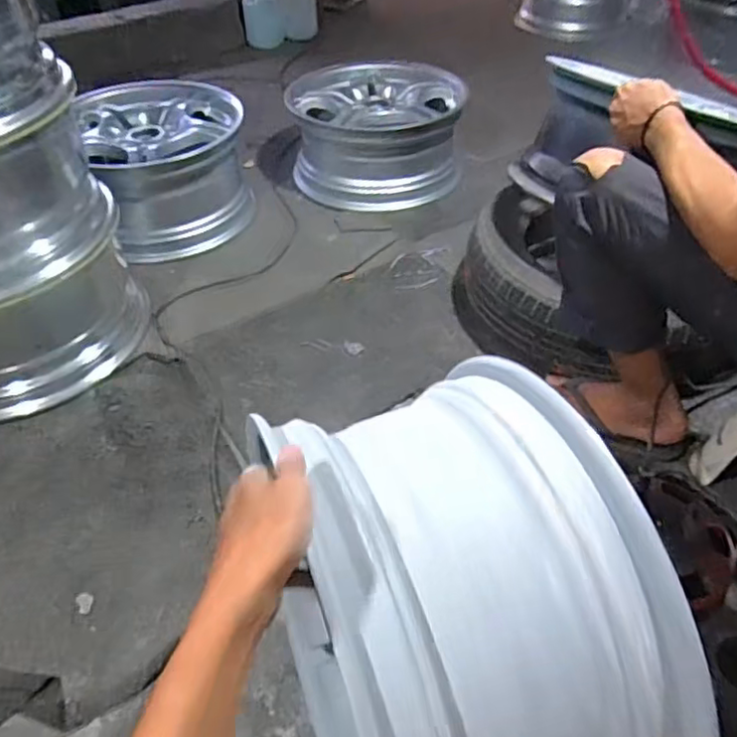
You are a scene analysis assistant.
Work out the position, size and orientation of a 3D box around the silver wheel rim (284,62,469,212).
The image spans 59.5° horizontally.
[{"bbox_3d":[0.019,-0.618,1.646,0.415,0.186,0.403,-1,45,0],"label":"silver wheel rim"}]

